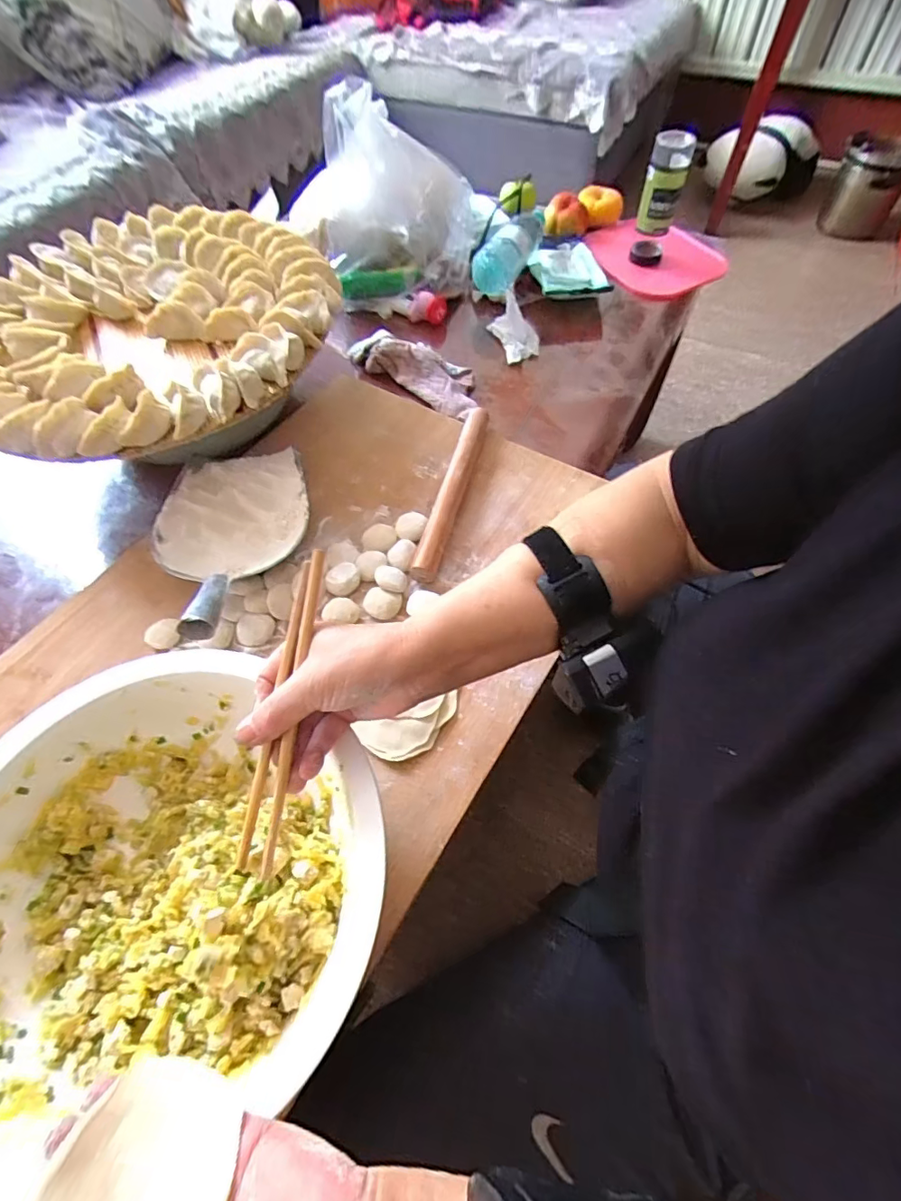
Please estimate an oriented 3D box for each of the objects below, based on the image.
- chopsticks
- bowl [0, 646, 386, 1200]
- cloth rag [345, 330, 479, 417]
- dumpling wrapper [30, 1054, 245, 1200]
[{"bbox_3d":[-0.102,0.064,0.317,0.021,0.007,0.193,8,83,5],"label":"chopsticks"},{"bbox_3d":[-0.186,0.180,0.352,0.269,0.111,0.256,0,59,1],"label":"bowl"},{"bbox_3d":[-0.052,-0.336,0.745,0.193,0.069,0.041,25,61,-3],"label":"cloth rag"},{"bbox_3d":[-0.130,0.243,0.217,0.070,0.005,0.075,32,37,-14],"label":"dumpling wrapper"}]

